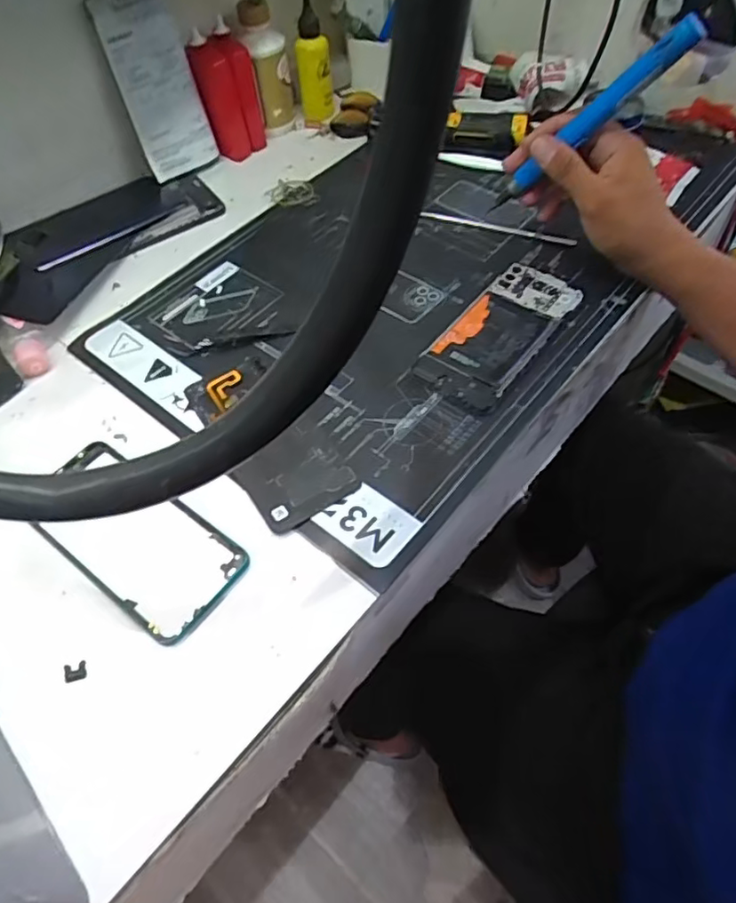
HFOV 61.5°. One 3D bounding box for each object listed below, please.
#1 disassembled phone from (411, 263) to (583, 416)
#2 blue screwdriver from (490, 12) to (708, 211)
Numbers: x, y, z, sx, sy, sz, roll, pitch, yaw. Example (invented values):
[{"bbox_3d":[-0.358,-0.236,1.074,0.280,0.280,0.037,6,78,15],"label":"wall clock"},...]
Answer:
[{"bbox_3d":[0.103,-0.094,0.485,0.068,0.009,0.156,31,63,22],"label":"disassembled phone"},{"bbox_3d":[0.162,-0.244,0.467,0.020,0.186,0.012,34,57,-18],"label":"blue screwdriver"}]

